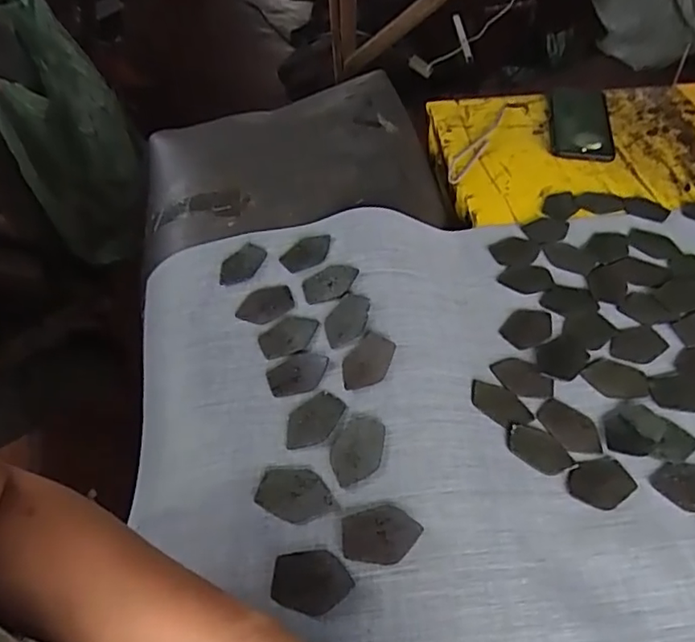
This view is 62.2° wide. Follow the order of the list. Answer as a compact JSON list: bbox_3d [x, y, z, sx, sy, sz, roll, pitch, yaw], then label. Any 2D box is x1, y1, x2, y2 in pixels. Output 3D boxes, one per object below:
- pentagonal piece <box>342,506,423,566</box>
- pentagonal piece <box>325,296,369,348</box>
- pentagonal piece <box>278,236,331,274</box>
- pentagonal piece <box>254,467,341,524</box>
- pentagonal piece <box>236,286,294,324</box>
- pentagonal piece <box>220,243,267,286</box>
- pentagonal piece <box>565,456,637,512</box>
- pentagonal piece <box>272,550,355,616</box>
[{"bbox_3d":[0.022,0.144,0.388,0.051,0.004,0.036,-10,54,6],"label":"pentagonal piece"},{"bbox_3d":[0.000,0.001,0.508,0.036,0.004,0.053,18,66,36],"label":"pentagonal piece"},{"bbox_3d":[-0.042,-0.067,0.571,0.045,0.004,0.048,1,51,16],"label":"pentagonal piece"},{"bbox_3d":[-0.037,0.125,0.416,0.057,0.004,0.040,-4,49,4],"label":"pentagonal piece"},{"bbox_3d":[-0.078,-0.015,0.545,0.054,0.004,0.039,-15,58,-2],"label":"pentagonal piece"},{"bbox_3d":[-0.105,-0.055,0.574,0.054,0.004,0.040,-39,55,-20],"label":"pentagonal piece"},{"bbox_3d":[0.194,0.124,0.443,0.052,0.006,0.038,-29,56,-22],"label":"pentagonal piece"},{"bbox_3d":[-0.023,0.170,0.376,0.051,0.004,0.037,-8,60,5],"label":"pentagonal piece"}]

